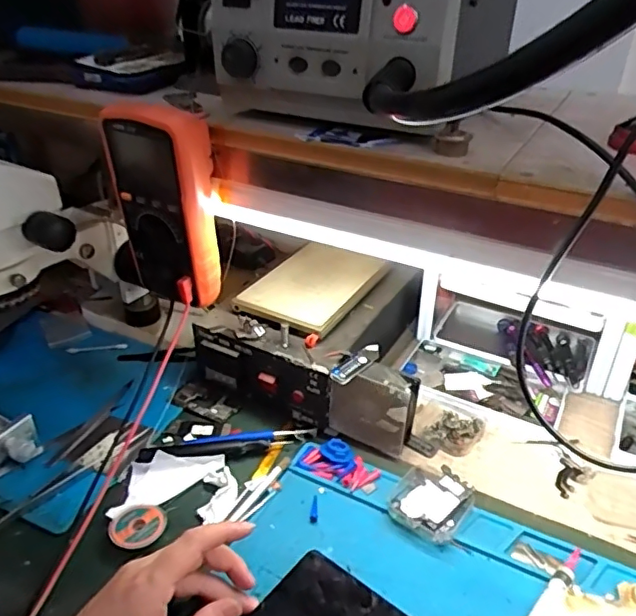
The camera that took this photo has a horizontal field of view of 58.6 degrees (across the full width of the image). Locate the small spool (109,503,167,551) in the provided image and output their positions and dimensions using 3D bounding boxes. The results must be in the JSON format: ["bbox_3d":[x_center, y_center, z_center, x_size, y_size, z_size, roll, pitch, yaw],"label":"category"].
[{"bbox_3d":[-0.153,0.185,0.481,0.044,0.005,0.044,0,33,0],"label":"small spool"}]

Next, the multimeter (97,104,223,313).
[{"bbox_3d":[-0.138,-0.091,0.512,0.092,0.171,0.051,15,35,22],"label":"multimeter"}]

